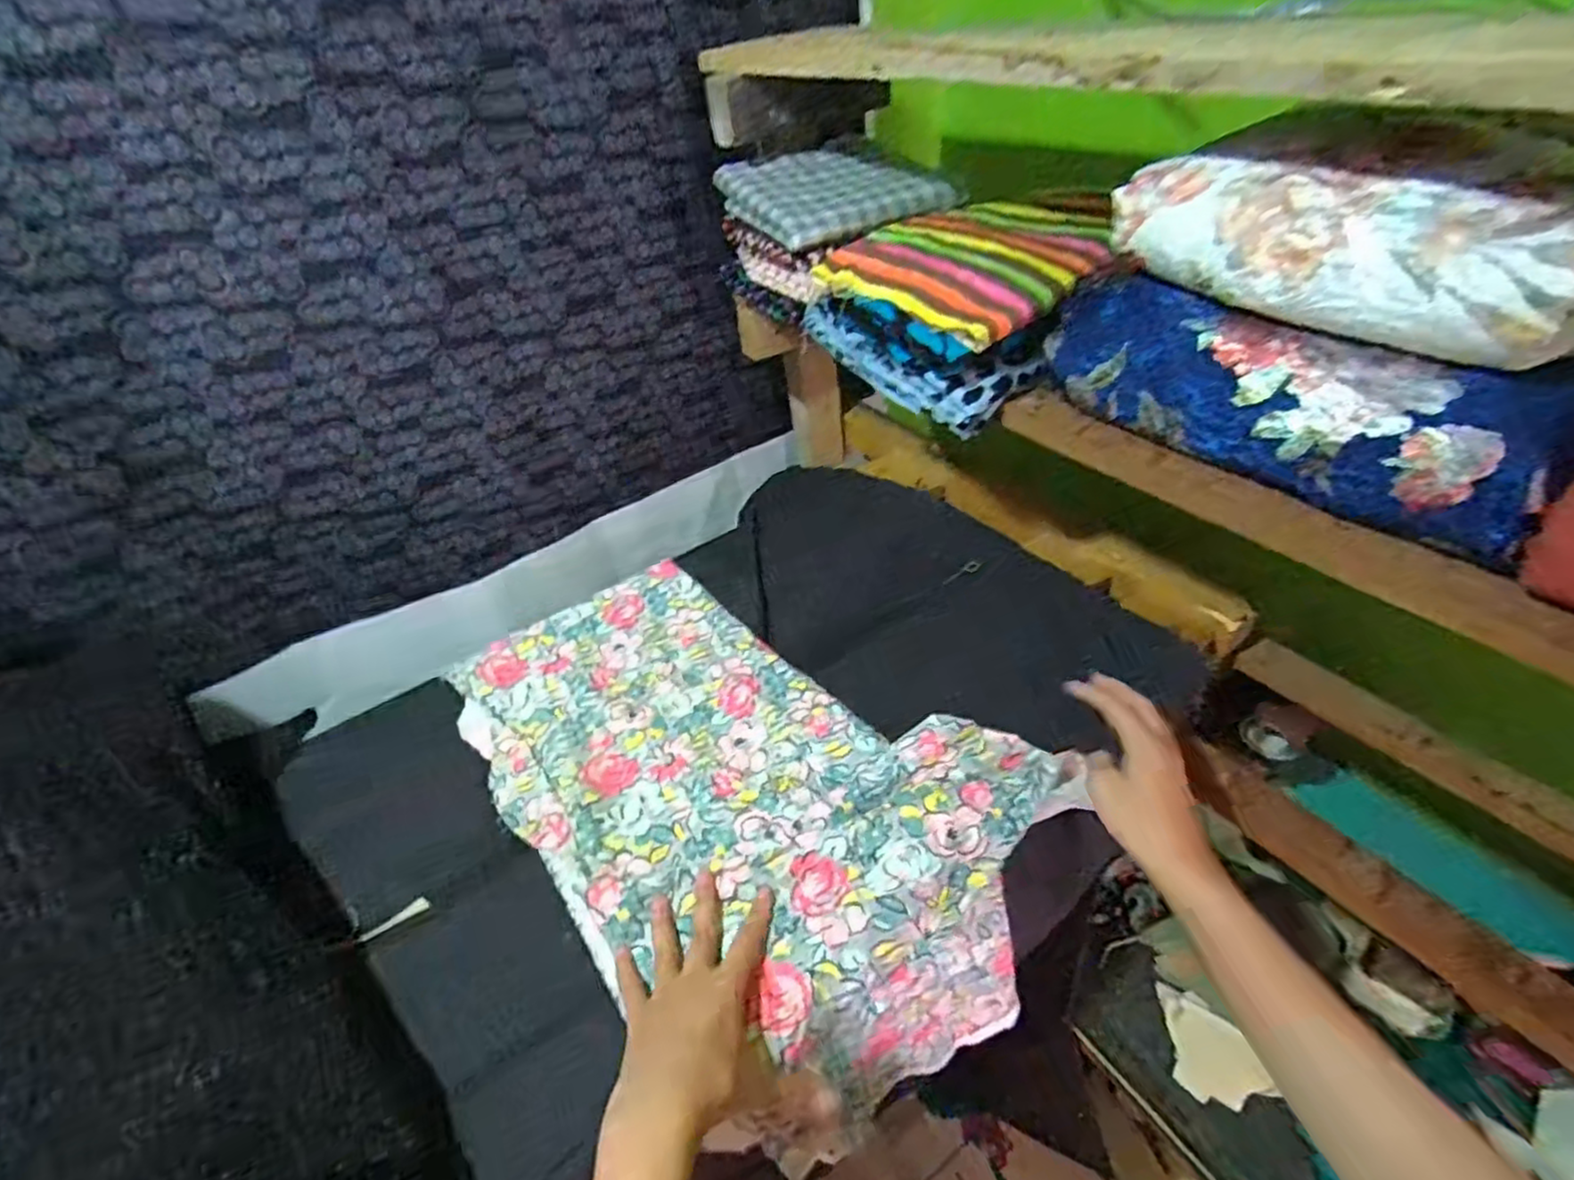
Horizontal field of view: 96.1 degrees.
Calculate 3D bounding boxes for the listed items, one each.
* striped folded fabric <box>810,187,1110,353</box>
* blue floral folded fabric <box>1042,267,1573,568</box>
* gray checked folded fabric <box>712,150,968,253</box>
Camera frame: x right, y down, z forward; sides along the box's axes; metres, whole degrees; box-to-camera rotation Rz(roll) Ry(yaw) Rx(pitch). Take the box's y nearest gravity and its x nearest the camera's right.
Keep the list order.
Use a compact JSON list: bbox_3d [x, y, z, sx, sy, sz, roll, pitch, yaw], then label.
[{"bbox_3d":[0.167,-0.280,0.599,0.221,0.040,0.207,-31,46,-24],"label":"striped folded fabric"},{"bbox_3d":[0.312,-0.132,0.444,0.103,0.082,0.300,-30,46,-23],"label":"blue floral folded fabric"},{"bbox_3d":[0.048,-0.394,0.700,0.201,0.046,0.164,-19,42,-13],"label":"gray checked folded fabric"}]

